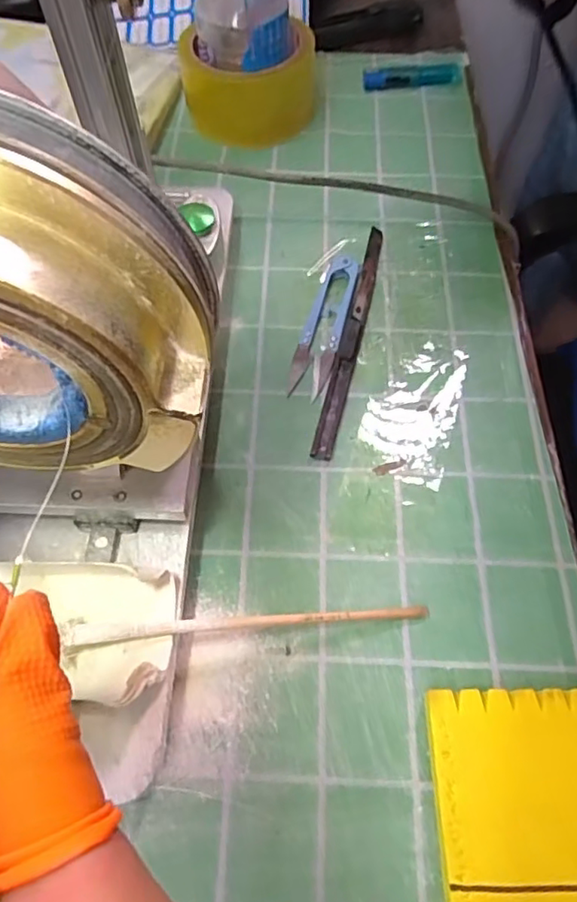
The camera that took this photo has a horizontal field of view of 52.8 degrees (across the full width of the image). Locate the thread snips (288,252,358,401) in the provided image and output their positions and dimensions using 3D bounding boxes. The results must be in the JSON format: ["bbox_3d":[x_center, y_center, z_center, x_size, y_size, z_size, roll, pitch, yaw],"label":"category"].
[{"bbox_3d":[0.023,-0.079,0.352,0.025,0.011,0.105,13,62,8],"label":"thread snips"}]

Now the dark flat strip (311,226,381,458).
[{"bbox_3d":[0.039,-0.073,0.349,0.011,0.009,0.175,12,62,7],"label":"dark flat strip"}]

